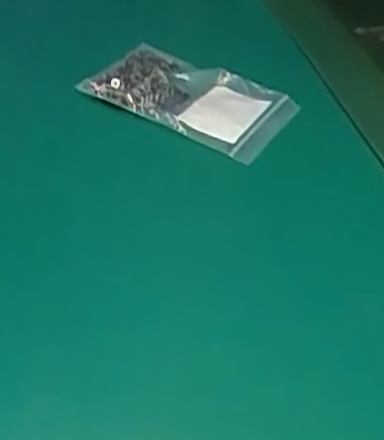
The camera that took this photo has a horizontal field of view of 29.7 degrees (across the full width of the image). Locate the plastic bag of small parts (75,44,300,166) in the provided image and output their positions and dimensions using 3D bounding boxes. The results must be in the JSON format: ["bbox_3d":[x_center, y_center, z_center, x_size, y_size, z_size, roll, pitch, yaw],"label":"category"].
[{"bbox_3d":[-0.003,-0.099,0.569,0.150,0.024,0.089,27,48,20],"label":"plastic bag of small parts"}]

